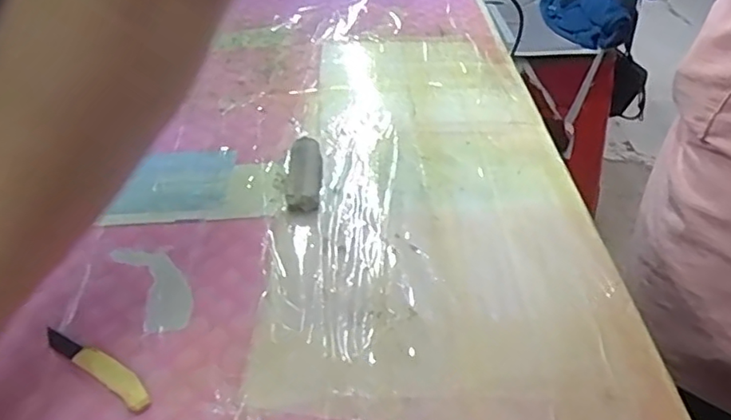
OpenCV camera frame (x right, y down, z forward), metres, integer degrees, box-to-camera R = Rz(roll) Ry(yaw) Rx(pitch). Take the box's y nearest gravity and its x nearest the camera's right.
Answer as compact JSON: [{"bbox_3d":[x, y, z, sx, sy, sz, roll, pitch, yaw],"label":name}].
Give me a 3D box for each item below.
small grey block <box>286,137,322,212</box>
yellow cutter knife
[{"bbox_3d":[-0.042,-0.025,0.392,0.023,0.015,0.066,-4,40,-2],"label":"small grey block"},{"bbox_3d":[-0.129,0.075,0.277,0.070,0.009,0.014,23,46,26],"label":"yellow cutter knife"}]

